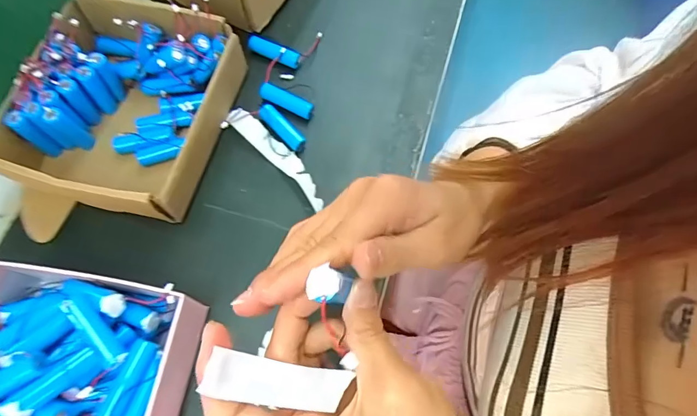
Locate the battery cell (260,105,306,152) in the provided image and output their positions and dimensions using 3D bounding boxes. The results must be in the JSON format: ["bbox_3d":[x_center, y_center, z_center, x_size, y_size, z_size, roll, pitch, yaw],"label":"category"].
[{"bbox_3d":[-0.059,-0.070,0.375,0.015,0.014,0.051,-40,75,-14],"label":"battery cell"}]

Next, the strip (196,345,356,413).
[{"bbox_3d":[-0.027,0.073,0.181,0.064,0.007,0.017,20,66,-29],"label":"strip"}]

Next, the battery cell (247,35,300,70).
[{"bbox_3d":[-0.072,-0.150,0.409,0.053,0.014,0.016,28,72,9],"label":"battery cell"}]

